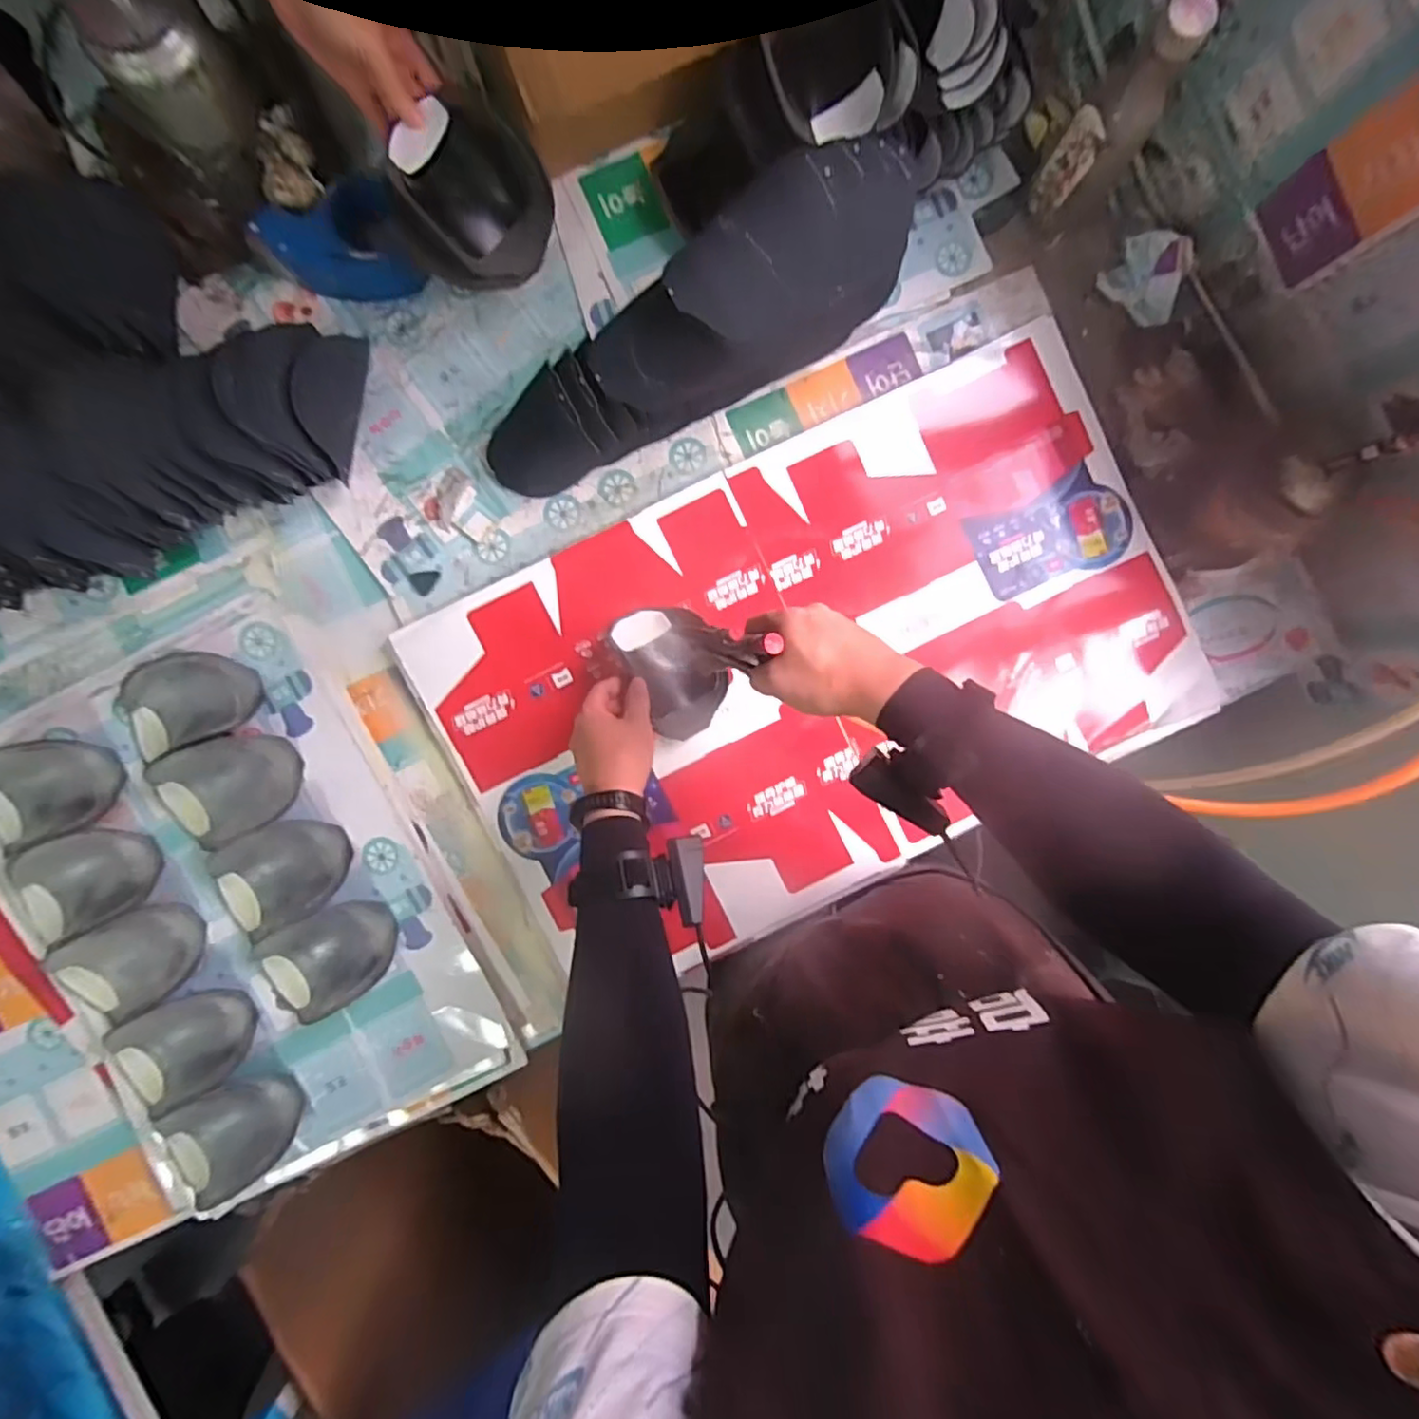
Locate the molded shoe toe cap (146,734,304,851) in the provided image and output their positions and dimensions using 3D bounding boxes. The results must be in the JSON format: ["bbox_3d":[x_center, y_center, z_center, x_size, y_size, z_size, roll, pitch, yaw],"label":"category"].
[{"bbox_3d":[-0.500,0.082,0.662,0.142,0.033,0.100,-20,90,-1],"label":"molded shoe toe cap"}]

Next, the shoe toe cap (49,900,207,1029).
[{"bbox_3d":[-0.590,0.259,0.651,0.130,0.030,0.093,-32,90,-1],"label":"shoe toe cap"}]

